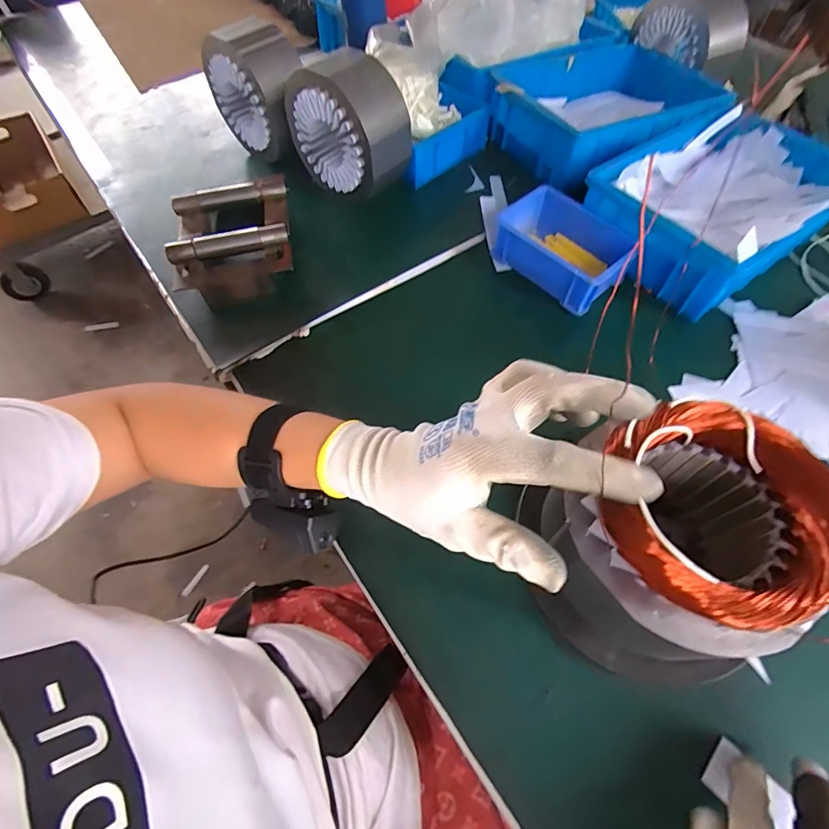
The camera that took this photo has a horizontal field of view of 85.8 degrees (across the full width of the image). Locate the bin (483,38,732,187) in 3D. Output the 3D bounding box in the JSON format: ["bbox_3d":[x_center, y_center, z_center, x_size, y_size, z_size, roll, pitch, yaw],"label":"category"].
[{"bbox_3d":[0.270,-0.433,0.634,0.289,0.075,0.221,-27,62,-14],"label":"bin"}]

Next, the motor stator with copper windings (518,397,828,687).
[{"bbox_3d":[0.161,0.093,0.293,0.139,0.145,0.145,-6,59,-2],"label":"motor stator with copper windings"}]

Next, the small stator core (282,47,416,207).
[{"bbox_3d":[-0.085,-0.356,0.552,0.151,0.135,0.080,31,65,19],"label":"small stator core"}]

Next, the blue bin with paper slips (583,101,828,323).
[{"bbox_3d":[0.357,-0.251,0.533,0.285,0.085,0.208,-35,64,-17],"label":"blue bin with paper slips"}]

